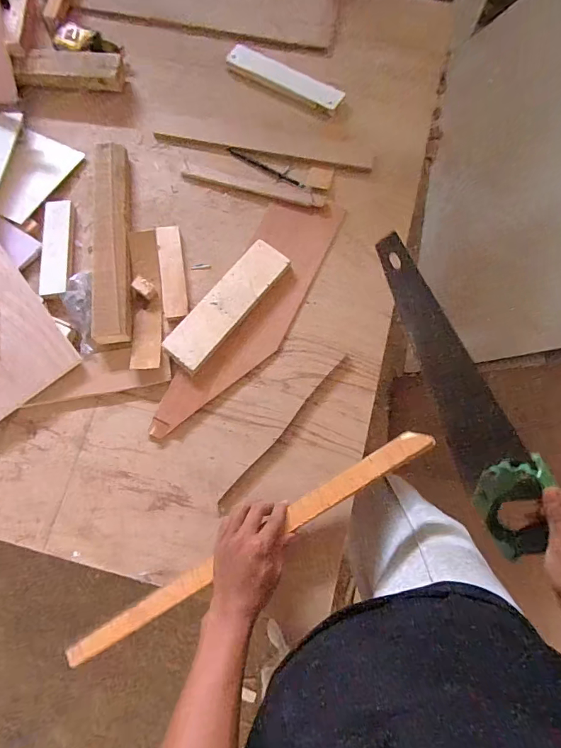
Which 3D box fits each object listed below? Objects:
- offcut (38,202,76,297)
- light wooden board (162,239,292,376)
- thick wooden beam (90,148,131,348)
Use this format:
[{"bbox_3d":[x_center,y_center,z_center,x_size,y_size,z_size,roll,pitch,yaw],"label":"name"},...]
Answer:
[{"bbox_3d":[-0.384,-0.219,0.724,0.047,0.017,0.172,-2,75,0],"label":"offcut"},{"bbox_3d":[-0.088,-0.112,0.689,0.072,0.023,0.242,38,79,10],"label":"light wooden board"},{"bbox_3d":[-0.286,-0.232,0.717,0.061,0.030,0.378,-6,75,-1],"label":"thick wooden beam"}]

